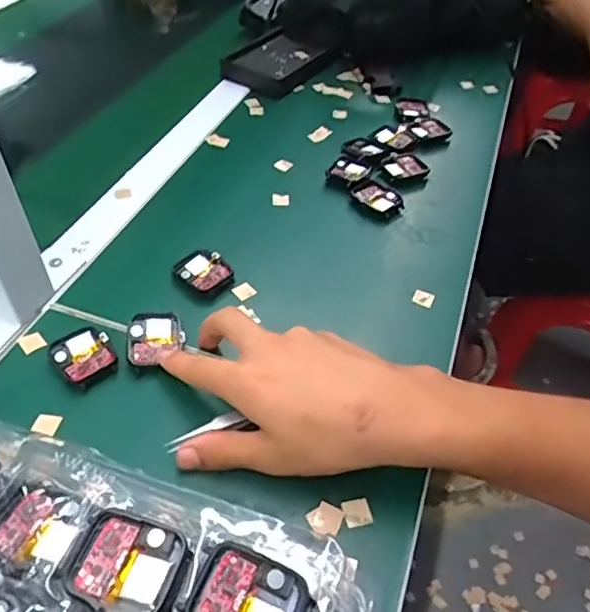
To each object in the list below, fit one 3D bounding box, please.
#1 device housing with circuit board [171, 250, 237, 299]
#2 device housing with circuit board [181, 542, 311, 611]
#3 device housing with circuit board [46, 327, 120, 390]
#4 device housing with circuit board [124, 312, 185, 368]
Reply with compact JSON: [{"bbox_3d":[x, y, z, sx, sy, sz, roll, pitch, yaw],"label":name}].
[{"bbox_3d":[-0.073,-0.025,0.457,0.047,0.014,0.036,35,54,27],"label":"device housing with circuit board"},{"bbox_3d":[-0.019,0.119,0.225,0.043,0.011,0.037,21,49,16],"label":"device housing with circuit board"},{"bbox_3d":[-0.146,0.035,0.393,0.045,0.008,0.036,36,55,28],"label":"device housing with circuit board"},{"bbox_3d":[-0.099,0.021,0.401,0.039,0.011,0.041,-14,48,-15],"label":"device housing with circuit board"}]

